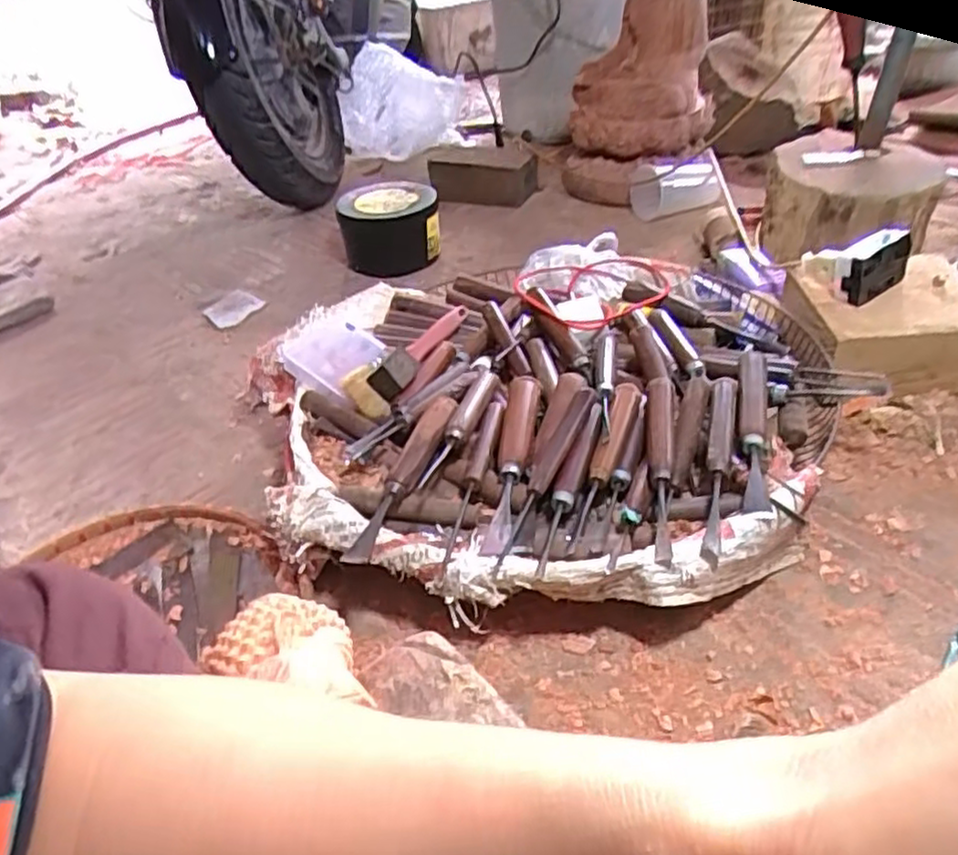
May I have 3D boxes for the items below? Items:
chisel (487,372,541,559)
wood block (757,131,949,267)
[{"bbox_3d":[0.027,0.023,0.561,0.028,0.022,0.192,1,39,10],"label":"chisel"},{"bbox_3d":[0.462,-0.291,0.898,0.187,0.108,0.200,8,39,21],"label":"wood block"}]

